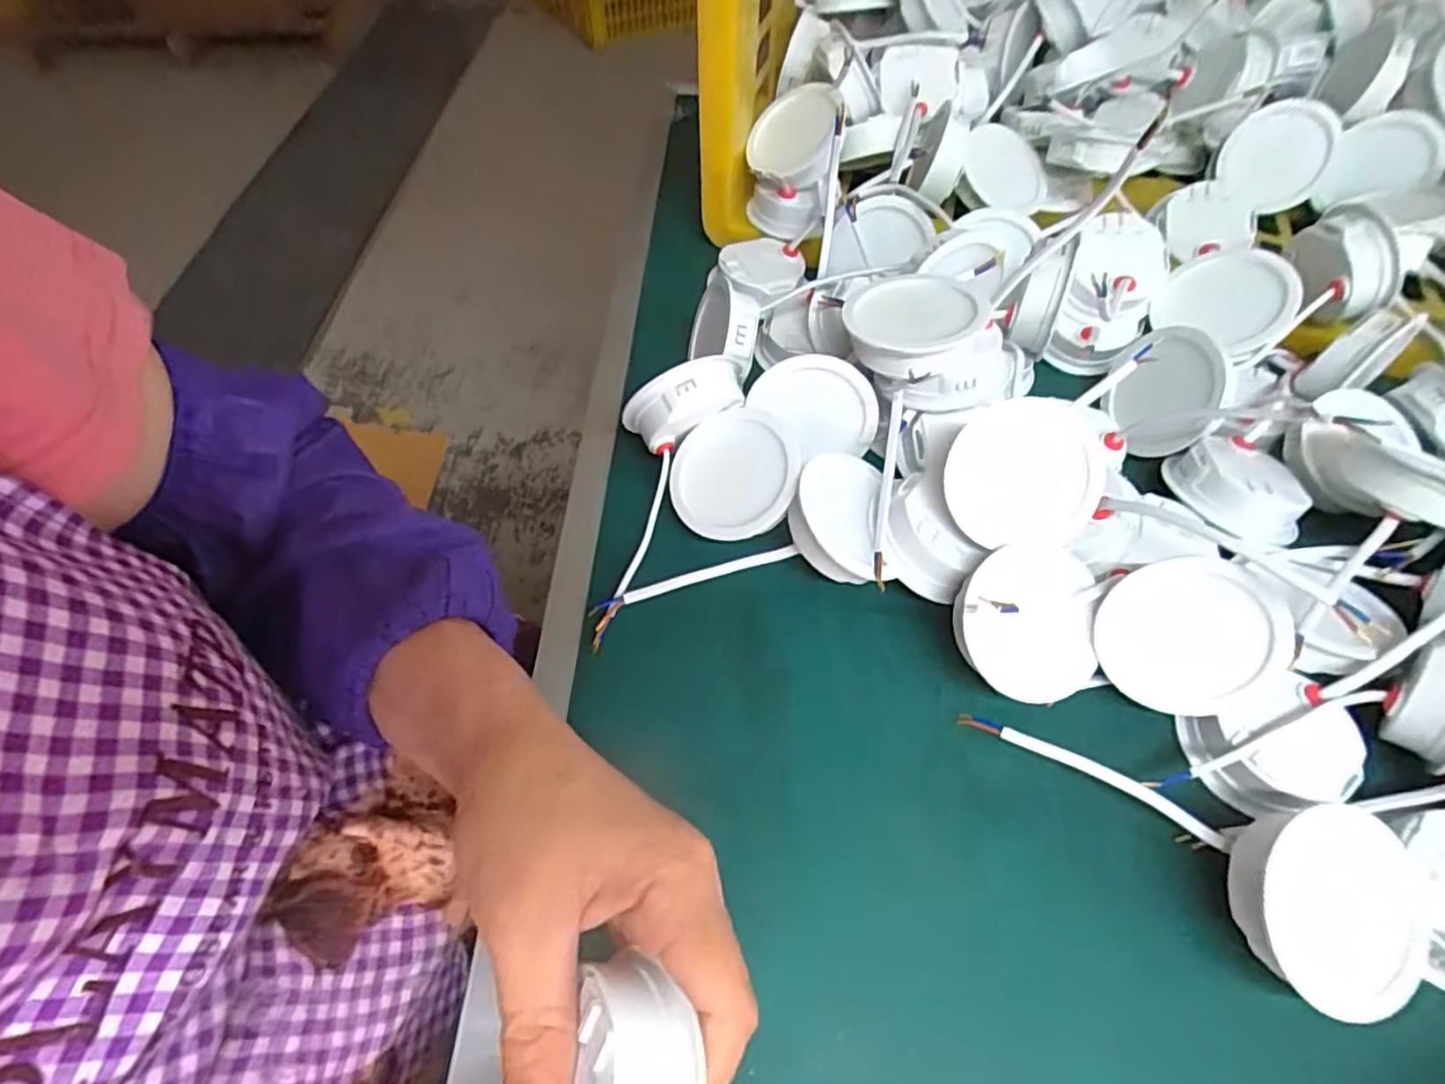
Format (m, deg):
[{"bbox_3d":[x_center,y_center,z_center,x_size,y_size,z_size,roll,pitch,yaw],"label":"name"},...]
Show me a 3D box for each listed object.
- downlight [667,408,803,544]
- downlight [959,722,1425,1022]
[{"bbox_3d":[0.008,-0.033,0.368,0.070,0.029,0.068,-27,63,11],"label":"downlight"},{"bbox_3d":[0.184,0.121,0.265,0.167,0.032,0.070,17,57,10],"label":"downlight"}]

